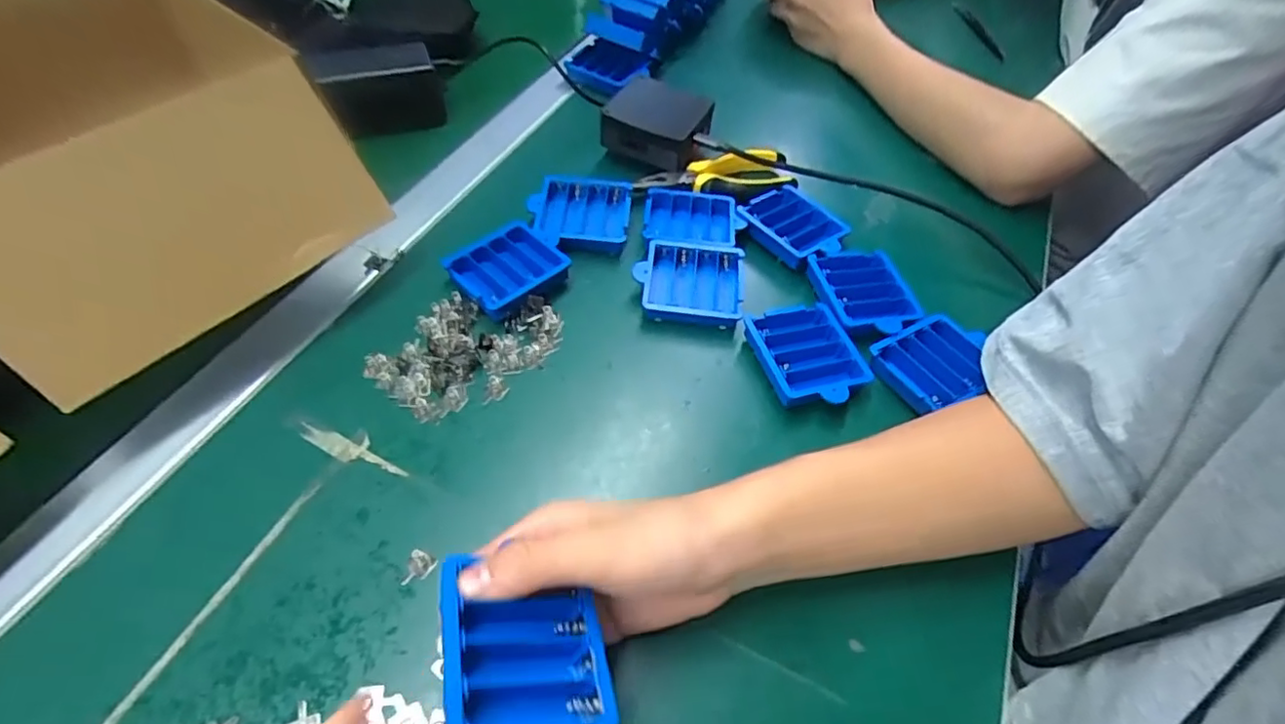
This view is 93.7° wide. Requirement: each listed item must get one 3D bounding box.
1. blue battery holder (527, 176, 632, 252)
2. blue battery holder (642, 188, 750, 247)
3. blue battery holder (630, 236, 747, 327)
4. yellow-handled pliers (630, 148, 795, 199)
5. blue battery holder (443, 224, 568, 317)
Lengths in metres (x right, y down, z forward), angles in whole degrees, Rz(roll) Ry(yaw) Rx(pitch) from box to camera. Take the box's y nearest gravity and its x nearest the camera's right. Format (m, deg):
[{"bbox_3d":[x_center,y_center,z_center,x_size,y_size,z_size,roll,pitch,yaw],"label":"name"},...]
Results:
[{"bbox_3d":[-0.047,-0.115,0.470,0.076,0.018,0.069,-3,54,-4],"label":"blue battery holder"},{"bbox_3d":[0.041,-0.107,0.480,0.075,0.032,0.064,5,54,1],"label":"blue battery holder"},{"bbox_3d":[0.034,-0.056,0.438,0.074,0.023,0.064,7,54,3],"label":"blue battery holder"},{"bbox_3d":[0.062,-0.154,0.502,0.133,0.012,0.049,-12,55,-11],"label":"yellow-handled pliers"},{"bbox_3d":[-0.097,-0.068,0.435,0.069,0.016,0.069,-37,63,-25],"label":"blue battery holder"}]

